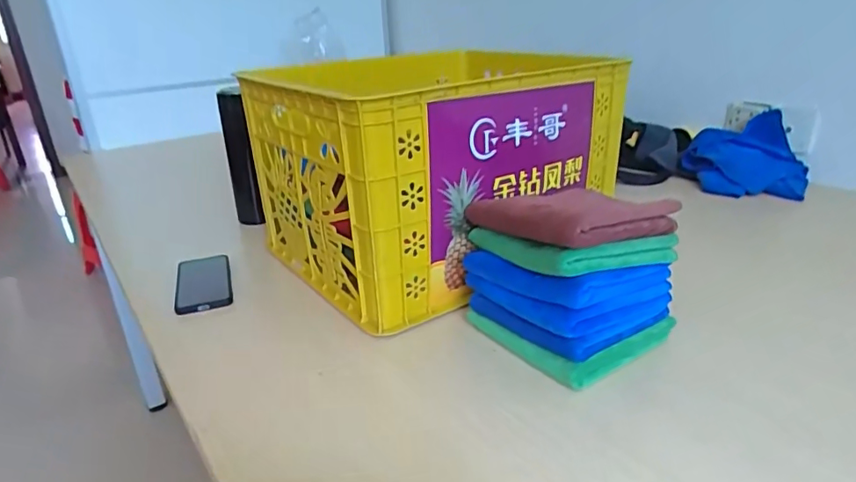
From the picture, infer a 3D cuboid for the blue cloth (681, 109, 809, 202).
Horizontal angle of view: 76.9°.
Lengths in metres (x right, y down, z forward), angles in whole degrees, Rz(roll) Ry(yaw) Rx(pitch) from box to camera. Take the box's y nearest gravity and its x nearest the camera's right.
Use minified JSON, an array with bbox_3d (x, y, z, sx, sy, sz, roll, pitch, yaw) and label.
[{"bbox_3d":[0.701,-0.193,1.194,0.243,0.104,0.231,12,27,32],"label":"blue cloth"}]

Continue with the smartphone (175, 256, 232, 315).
[{"bbox_3d":[-0.335,0.061,0.807,0.077,0.012,0.158,-13,27,-18],"label":"smartphone"}]

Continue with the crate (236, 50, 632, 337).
[{"bbox_3d":[0.011,-0.128,0.846,0.458,0.279,0.369,-19,28,-33],"label":"crate"}]

